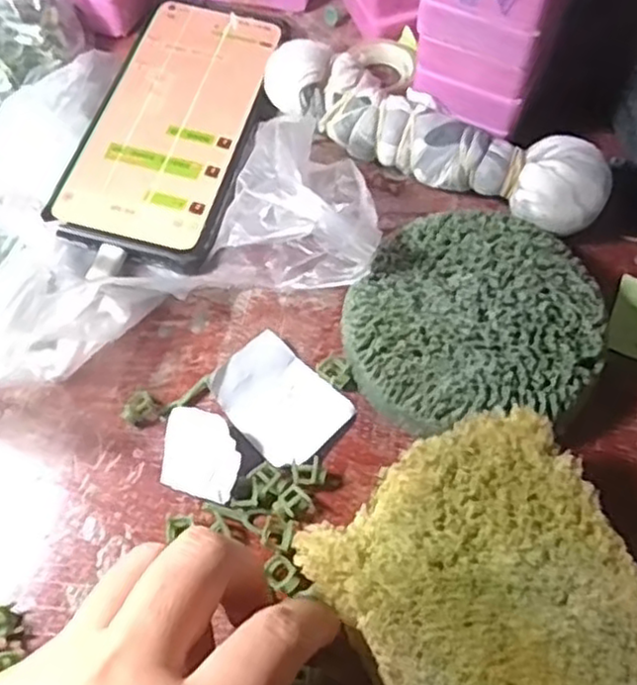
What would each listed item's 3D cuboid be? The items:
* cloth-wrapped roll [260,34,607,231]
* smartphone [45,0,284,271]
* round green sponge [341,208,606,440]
[{"bbox_3d":[0.052,-0.094,0.324,0.157,0.032,0.040,22,66,12],"label":"cloth-wrapped roll"},{"bbox_3d":[-0.068,-0.109,0.352,0.077,0.011,0.158,13,65,8],"label":"smartphone"},{"bbox_3d":[0.062,-0.010,0.293,0.100,0.025,0.093,-1,64,1],"label":"round green sponge"}]

